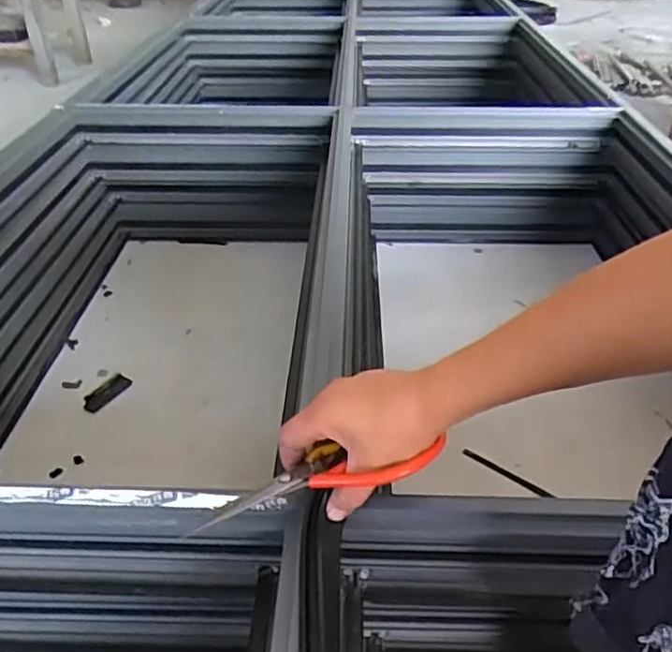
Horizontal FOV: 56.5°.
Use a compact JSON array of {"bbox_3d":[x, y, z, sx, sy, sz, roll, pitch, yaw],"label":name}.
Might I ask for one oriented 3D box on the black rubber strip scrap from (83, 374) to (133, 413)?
[{"bbox_3d":[-0.378,0.109,1.030,0.039,0.004,0.089,19,40,23],"label":"black rubber strip scrap"}]

